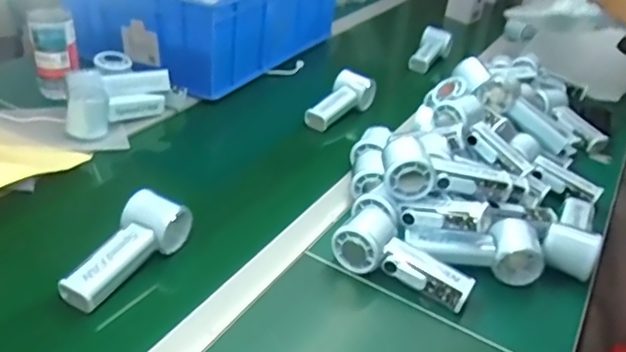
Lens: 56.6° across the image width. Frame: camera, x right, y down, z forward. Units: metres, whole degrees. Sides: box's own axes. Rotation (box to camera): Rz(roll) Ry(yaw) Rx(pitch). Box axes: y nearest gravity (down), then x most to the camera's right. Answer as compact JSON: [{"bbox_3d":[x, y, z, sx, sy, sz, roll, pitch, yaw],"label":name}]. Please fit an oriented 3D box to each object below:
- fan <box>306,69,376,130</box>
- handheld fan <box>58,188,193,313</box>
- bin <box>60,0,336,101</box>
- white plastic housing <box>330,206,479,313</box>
[{"bbox_3d":[0.041,-0.124,0.957,0.060,0.054,0.127,30,53,32],"label":"fan"},{"bbox_3d":[-0.192,0.073,0.599,0.060,0.041,0.144,17,33,16],"label":"handheld fan"},{"bbox_3d":[-0.185,-0.342,1.155,0.331,0.139,0.532,21,35,21],"label":"bin"},{"bbox_3d":[0.098,0.089,0.631,0.148,0.056,0.047,29,36,9],"label":"white plastic housing"}]

